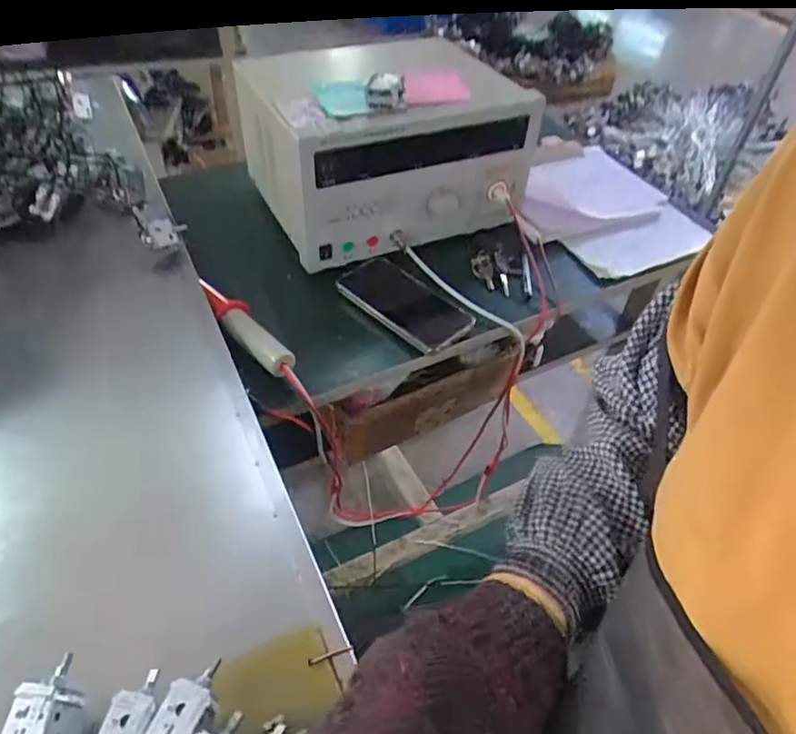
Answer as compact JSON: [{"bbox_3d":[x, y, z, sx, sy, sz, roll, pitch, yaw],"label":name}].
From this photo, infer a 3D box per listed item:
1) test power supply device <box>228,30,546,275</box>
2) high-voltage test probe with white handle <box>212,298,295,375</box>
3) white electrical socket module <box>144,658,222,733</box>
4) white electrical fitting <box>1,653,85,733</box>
[{"bbox_3d":[-0.003,-0.287,0.767,0.331,0.177,0.203,-18,51,-21],"label":"test power supply device"},{"bbox_3d":[-0.151,-0.032,0.634,0.031,0.033,0.122,-33,58,-31],"label":"high-voltage test probe with white handle"},{"bbox_3d":[-0.115,0.188,0.329,0.027,0.018,0.054,25,49,17],"label":"white electrical socket module"},{"bbox_3d":[-0.192,0.192,0.332,0.029,0.036,0.055,8,46,2],"label":"white electrical fitting"}]

